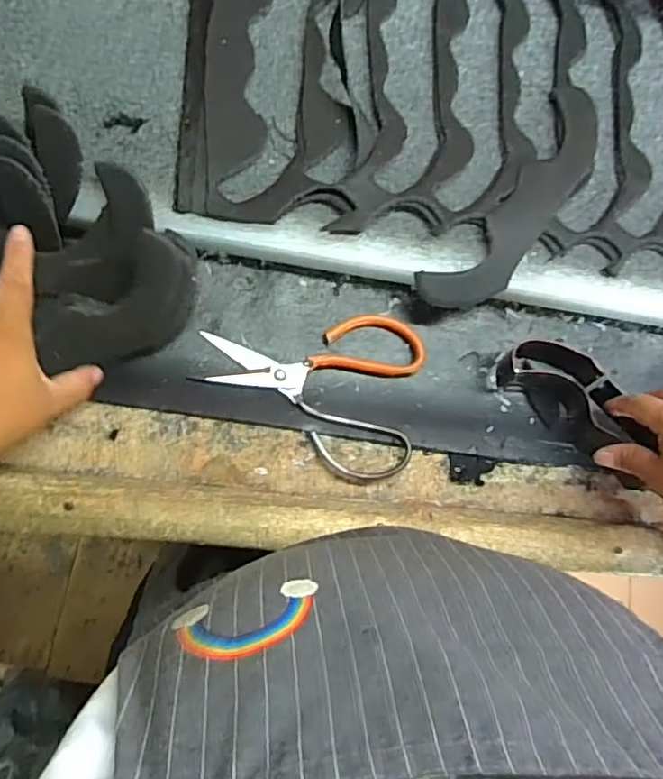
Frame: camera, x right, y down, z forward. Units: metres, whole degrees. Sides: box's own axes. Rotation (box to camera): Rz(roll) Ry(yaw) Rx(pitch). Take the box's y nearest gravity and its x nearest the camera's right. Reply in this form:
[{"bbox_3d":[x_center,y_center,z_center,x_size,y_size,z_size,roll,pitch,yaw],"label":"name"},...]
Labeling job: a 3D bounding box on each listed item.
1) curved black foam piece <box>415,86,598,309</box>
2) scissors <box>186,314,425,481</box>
[{"bbox_3d":[0.164,-0.158,0.509,0.063,0.014,0.229,38,78,-4],"label":"curved black foam piece"},{"bbox_3d":[-0.014,0.002,0.495,0.184,0.025,0.138,5,82,-10],"label":"scissors"}]

